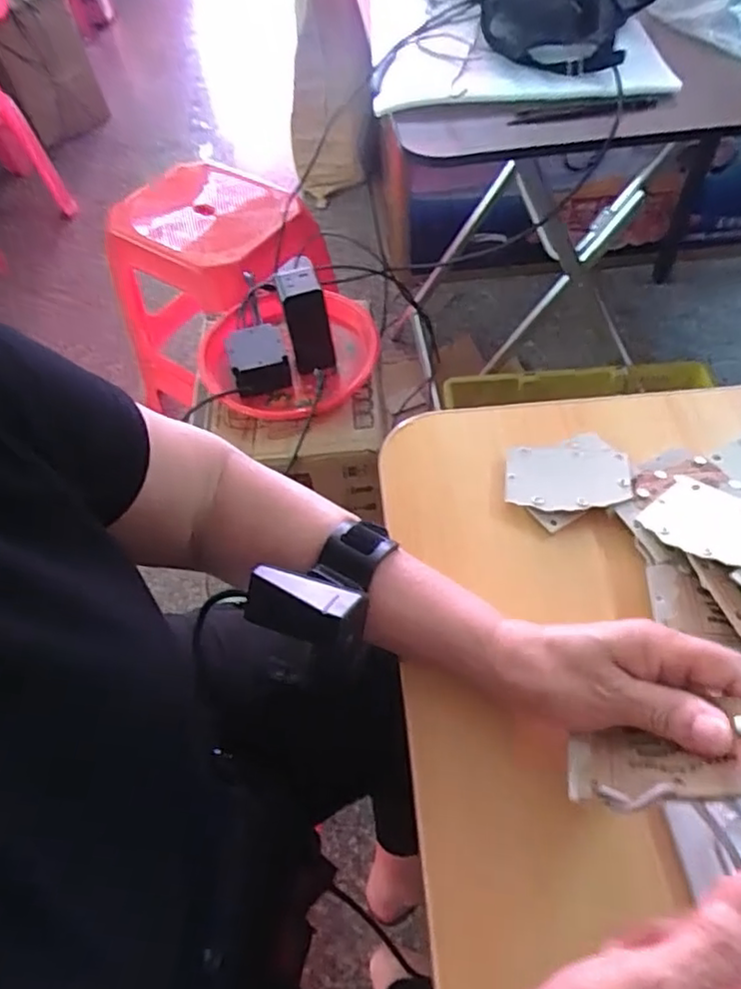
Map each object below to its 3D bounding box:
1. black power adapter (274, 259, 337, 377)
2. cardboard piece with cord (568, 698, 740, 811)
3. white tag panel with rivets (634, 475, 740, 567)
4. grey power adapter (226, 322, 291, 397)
[{"bbox_3d":[-0.083,-0.224,0.838,0.058,0.139,0.052,-8,56,-2],"label":"black power adapter"},{"bbox_3d":[0.132,0.121,0.290,0.084,0.008,0.037,-19,32,21],"label":"cardboard piece with cord"},{"bbox_3d":[0.217,0.019,0.403,0.053,0.004,0.085,-35,36,-14],"label":"white tag panel with rivets"},{"bbox_3d":[-0.150,-0.183,0.845,0.074,0.053,0.086,-16,57,-7],"label":"grey power adapter"}]

